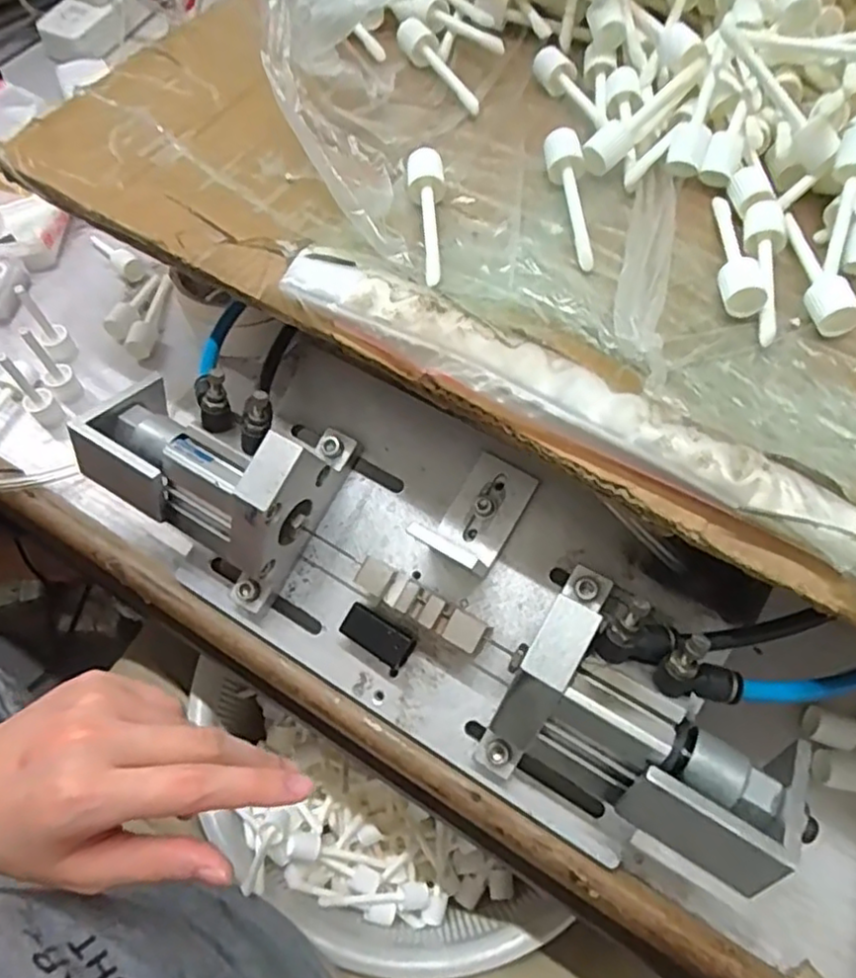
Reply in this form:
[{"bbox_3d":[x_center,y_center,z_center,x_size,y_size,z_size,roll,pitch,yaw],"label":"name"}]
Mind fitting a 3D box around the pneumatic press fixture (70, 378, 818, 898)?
[{"bbox_3d":[0.000,0.040,0.348,0.379,0.106,0.143,30,67,15],"label":"pneumatic press fixture"}]

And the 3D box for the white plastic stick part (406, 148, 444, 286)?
[{"bbox_3d":[-0.002,-0.132,0.324,0.018,0.016,0.080,1,63,2],"label":"white plastic stick part"}]

